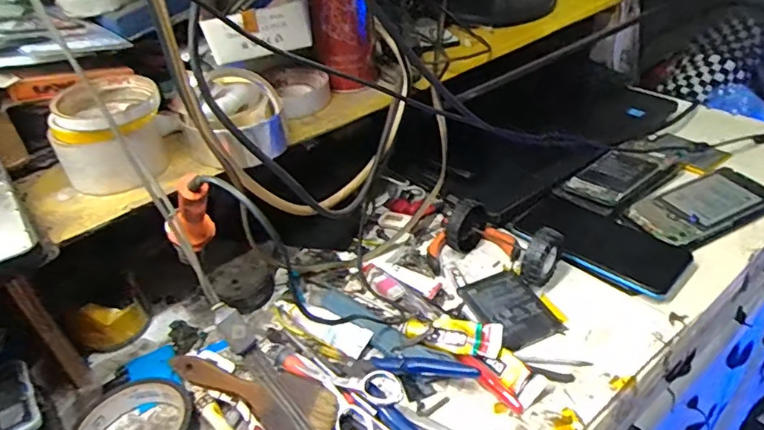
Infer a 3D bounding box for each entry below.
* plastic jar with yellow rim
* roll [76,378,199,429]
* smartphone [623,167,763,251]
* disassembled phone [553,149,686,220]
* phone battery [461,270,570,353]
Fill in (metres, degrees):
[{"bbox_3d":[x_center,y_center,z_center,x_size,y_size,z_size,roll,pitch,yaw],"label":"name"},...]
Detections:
[{"bbox_3d":[-0.240,-0.073,0.488,0.098,0.072,0.084,-22,39,-19],"label":"plastic jar with yellow rim"},{"bbox_3d":[-0.192,0.169,0.424,0.090,0.026,0.092,3,37,13],"label":"roll"},{"bbox_3d":[0.354,-0.014,0.599,0.166,0.011,0.082,-21,39,-18],"label":"smartphone"},{"bbox_3d":[0.282,-0.048,0.644,0.143,0.020,0.072,-27,41,-25],"label":"disassembled phone"},{"bbox_3d":[0.119,0.087,0.503,0.063,0.009,0.083,-18,38,-15],"label":"phone battery"}]

